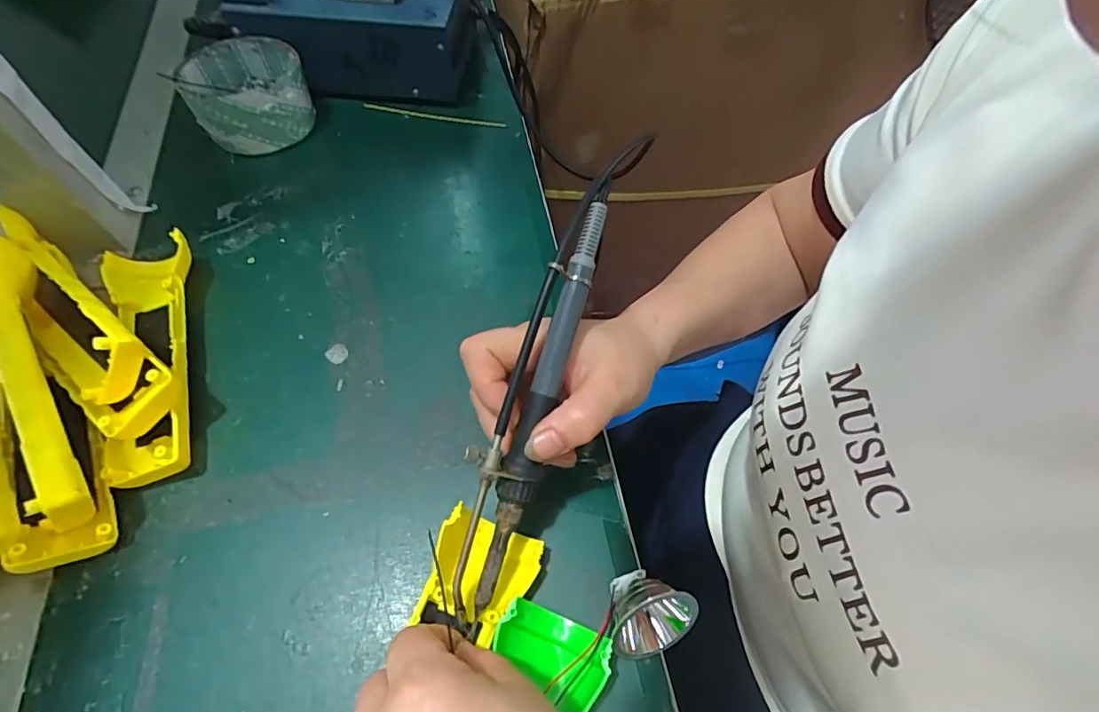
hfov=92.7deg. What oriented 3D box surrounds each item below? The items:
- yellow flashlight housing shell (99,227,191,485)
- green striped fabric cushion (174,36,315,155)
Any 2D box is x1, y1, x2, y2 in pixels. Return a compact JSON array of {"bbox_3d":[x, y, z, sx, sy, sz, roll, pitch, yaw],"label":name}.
[{"bbox_3d":[-0.242,-0.005,0.318,0.054,0.030,0.168,-16,62,-11],"label":"yellow flashlight housing shell"},{"bbox_3d":[-0.248,-0.218,0.434,0.089,0.048,0.084,-28,65,-17],"label":"green striped fabric cushion"}]

